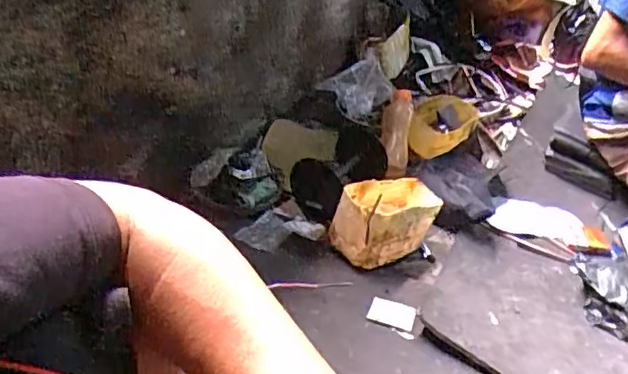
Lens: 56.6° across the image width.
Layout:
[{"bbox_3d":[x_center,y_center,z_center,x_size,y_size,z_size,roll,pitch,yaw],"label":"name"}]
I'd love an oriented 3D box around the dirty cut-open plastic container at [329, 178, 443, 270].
[{"bbox_3d":[0.134,0.054,1.055,0.222,0.125,0.110,-28,46,-37],"label":"dirty cut-open plastic container"}]

